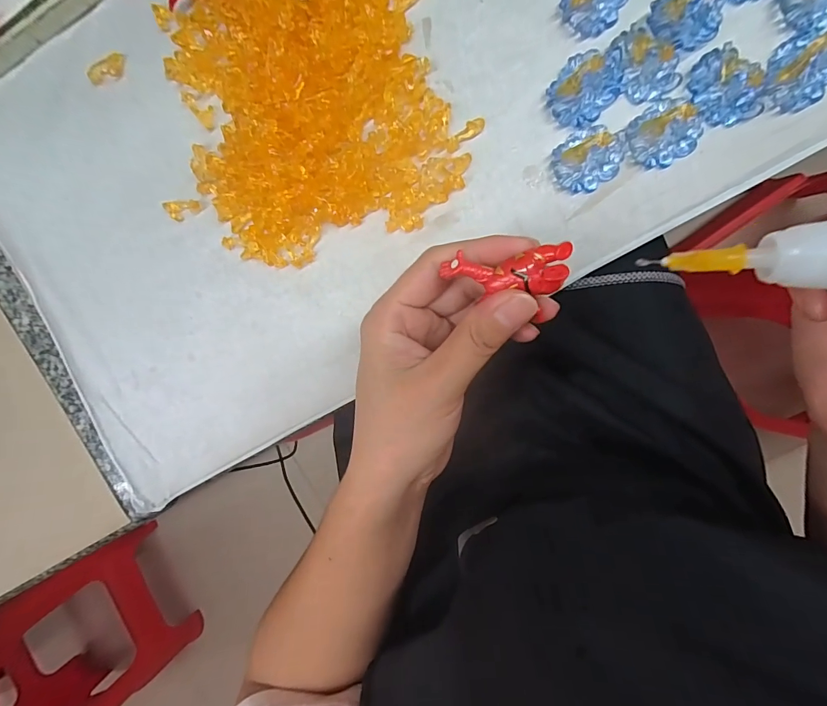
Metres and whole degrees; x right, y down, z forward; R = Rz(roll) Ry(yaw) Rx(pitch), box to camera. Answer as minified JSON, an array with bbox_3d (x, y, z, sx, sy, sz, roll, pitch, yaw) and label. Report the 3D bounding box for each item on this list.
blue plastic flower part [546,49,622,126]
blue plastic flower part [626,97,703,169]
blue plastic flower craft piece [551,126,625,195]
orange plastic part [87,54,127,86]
[{"bbox_3d":[0.088,-0.135,0.204,0.029,0.013,0.037,43,99,-1],"label":"blue plastic flower part"},{"bbox_3d":[0.129,-0.113,0.206,0.035,0.004,0.030,-29,93,8],"label":"blue plastic flower part"},{"bbox_3d":[0.092,-0.102,0.210,0.037,0.007,0.029,-31,93,9],"label":"blue plastic flower craft piece"},{"bbox_3d":[-0.178,-0.165,0.233,0.024,0.004,0.011,-22,94,8],"label":"orange plastic part"}]

